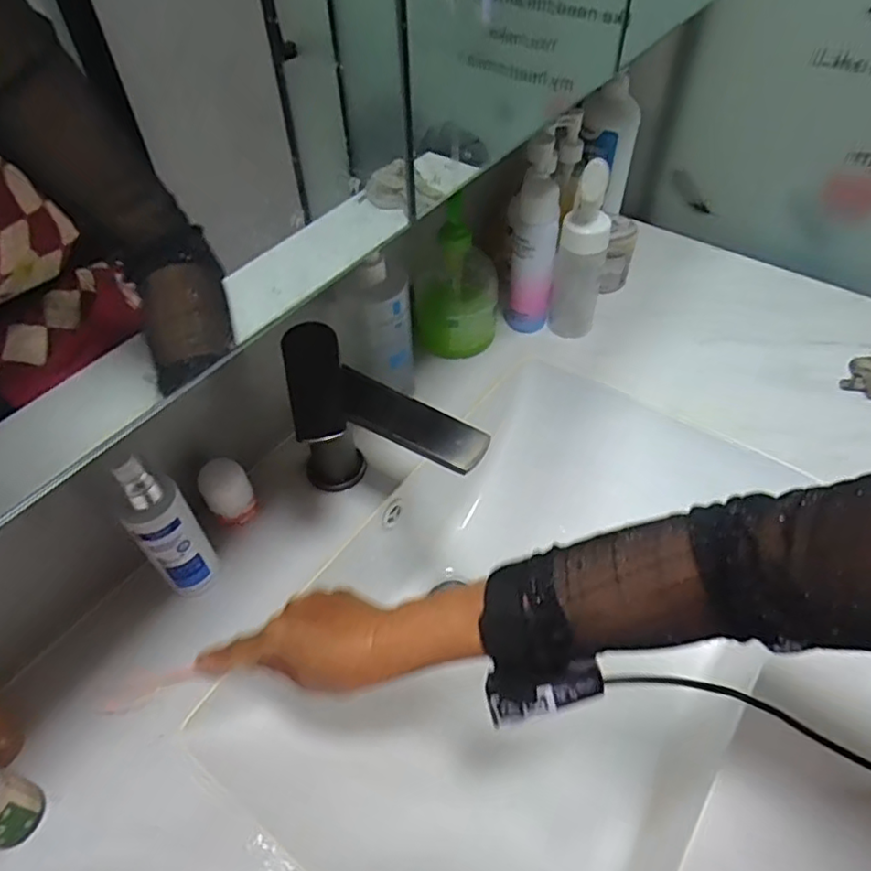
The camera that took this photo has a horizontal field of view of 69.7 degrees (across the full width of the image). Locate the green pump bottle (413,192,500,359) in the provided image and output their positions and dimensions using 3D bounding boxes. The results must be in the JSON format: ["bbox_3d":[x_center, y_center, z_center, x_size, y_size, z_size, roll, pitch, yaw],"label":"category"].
[{"bbox_3d":[0.023,-0.156,0.632,0.086,0.141,0.074,-1,49,0],"label":"green pump bottle"}]

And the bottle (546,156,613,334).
[{"bbox_3d":[0.152,-0.190,0.633,0.050,0.186,0.062,11,50,11],"label":"bottle"}]

